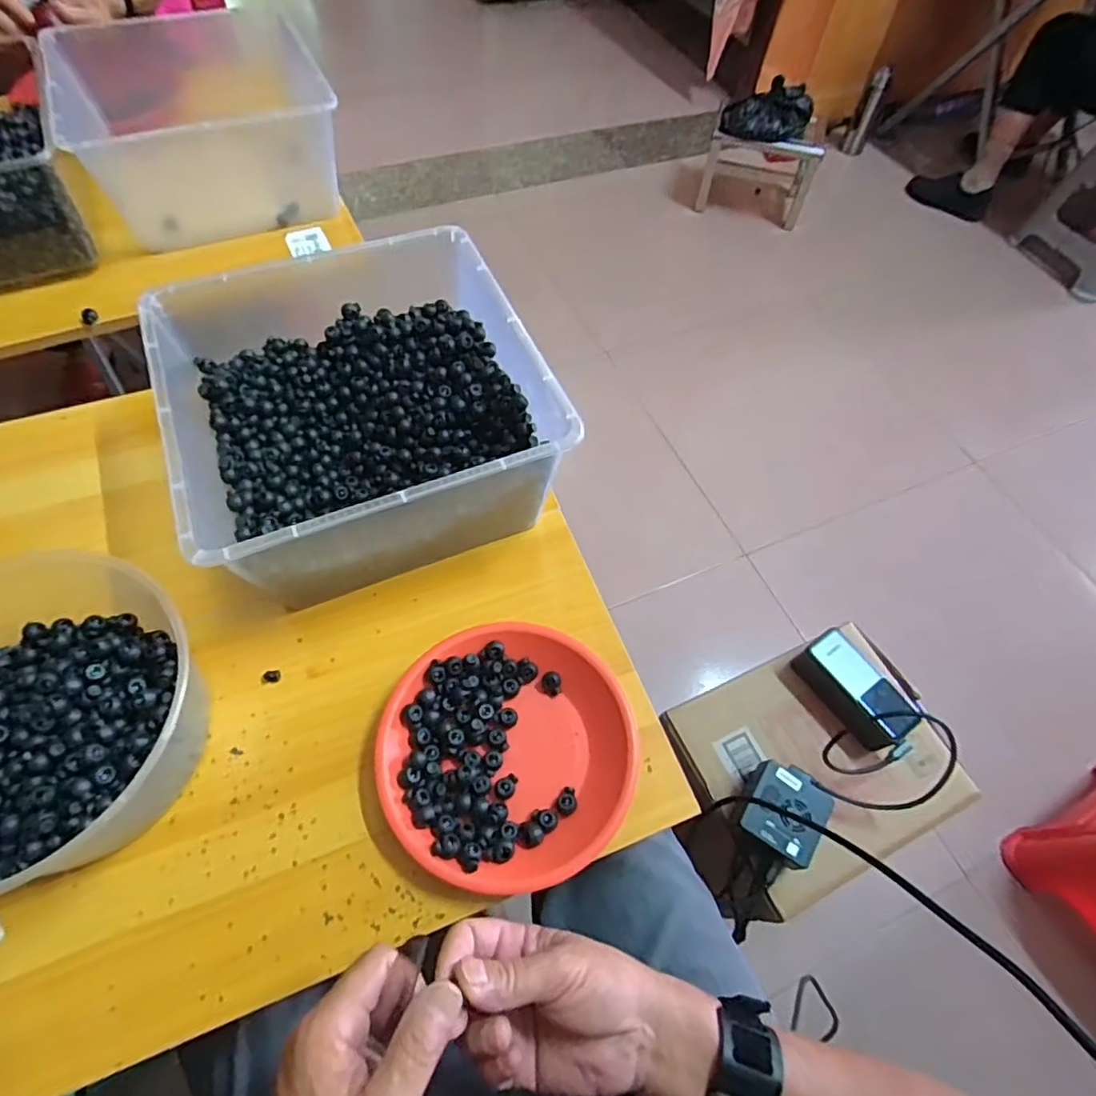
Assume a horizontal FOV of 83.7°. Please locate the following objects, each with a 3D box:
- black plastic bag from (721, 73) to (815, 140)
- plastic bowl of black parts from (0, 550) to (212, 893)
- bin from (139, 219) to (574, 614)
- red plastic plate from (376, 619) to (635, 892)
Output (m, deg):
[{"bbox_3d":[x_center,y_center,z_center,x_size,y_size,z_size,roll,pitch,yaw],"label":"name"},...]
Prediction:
[{"bbox_3d":[0.486,-0.965,1.362,0.187,0.100,0.084,15,60,5],"label":"black plastic bag"},{"bbox_3d":[-0.372,0.128,0.447,0.228,0.108,0.230,2,60,-3],"label":"plastic bowl of black parts"},{"bbox_3d":[-0.171,-0.119,0.578,0.299,0.151,0.301,-20,63,-14],"label":"bin"},{"bbox_3d":[-0.031,0.158,0.486,0.199,0.035,0.188,2,60,-3],"label":"red plastic plate"}]

